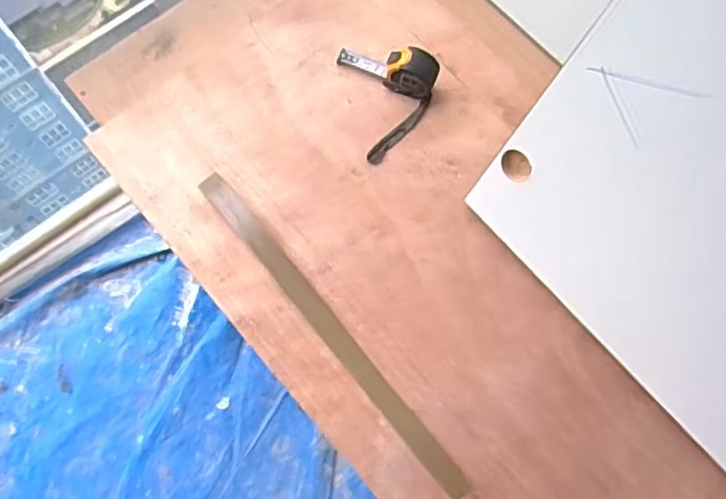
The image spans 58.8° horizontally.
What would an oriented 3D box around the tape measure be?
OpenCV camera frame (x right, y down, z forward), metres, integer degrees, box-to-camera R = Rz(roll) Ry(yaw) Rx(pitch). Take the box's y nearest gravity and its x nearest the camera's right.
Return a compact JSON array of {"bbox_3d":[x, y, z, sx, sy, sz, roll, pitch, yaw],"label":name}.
[{"bbox_3d":[0.040,-0.194,0.762,0.110,0.055,0.150,-16,73,-5],"label":"tape measure"}]

